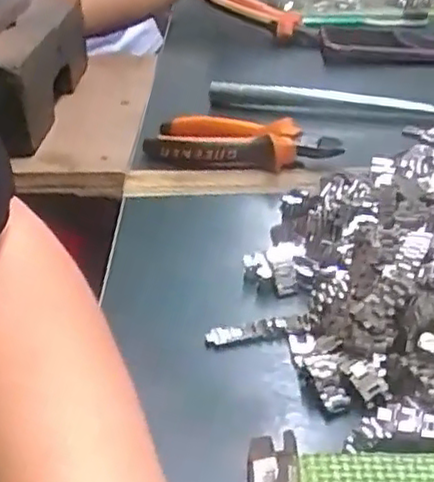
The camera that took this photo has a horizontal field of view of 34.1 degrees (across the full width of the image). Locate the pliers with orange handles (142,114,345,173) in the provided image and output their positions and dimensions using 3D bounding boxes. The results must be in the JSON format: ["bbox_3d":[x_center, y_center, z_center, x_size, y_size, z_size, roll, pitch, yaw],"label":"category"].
[{"bbox_3d":[0.018,-0.076,0.540,0.144,0.025,0.048,13,35,21],"label":"pliers with orange handles"}]

